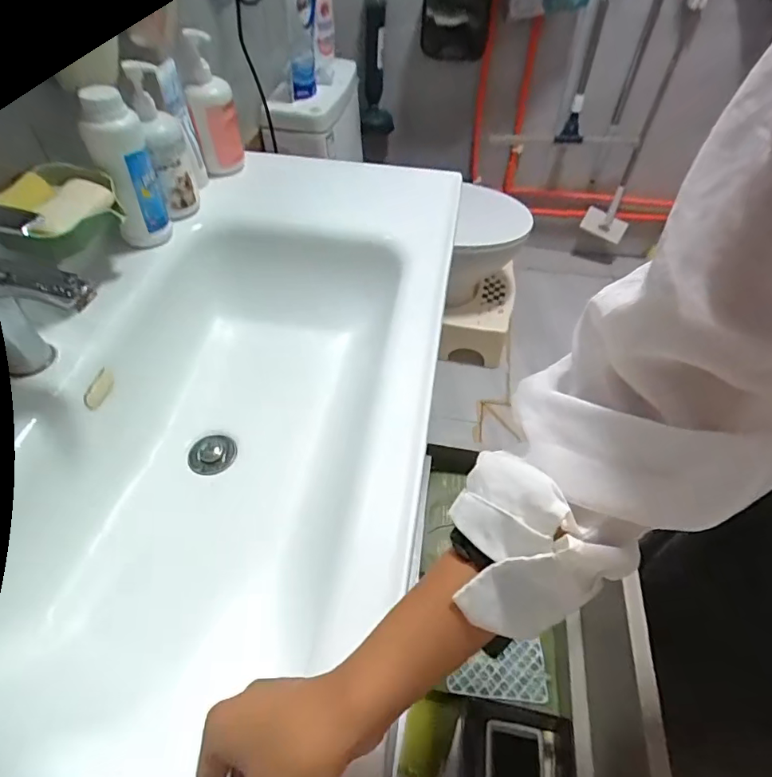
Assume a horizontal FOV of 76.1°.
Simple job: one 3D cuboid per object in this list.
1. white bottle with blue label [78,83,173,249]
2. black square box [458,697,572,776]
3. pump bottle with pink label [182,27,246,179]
[{"bbox_3d":[-0.312,-0.263,0.595,0.061,0.177,0.062,-20,53,-18],"label":"white bottle with blue label"},{"bbox_3d":[0.125,0.371,0.473,0.108,0.043,0.110,6,50,4],"label":"black square box"},{"bbox_3d":[-0.254,-0.411,0.723,0.065,0.184,0.052,-12,51,-12],"label":"pump bottle with pink label"}]

